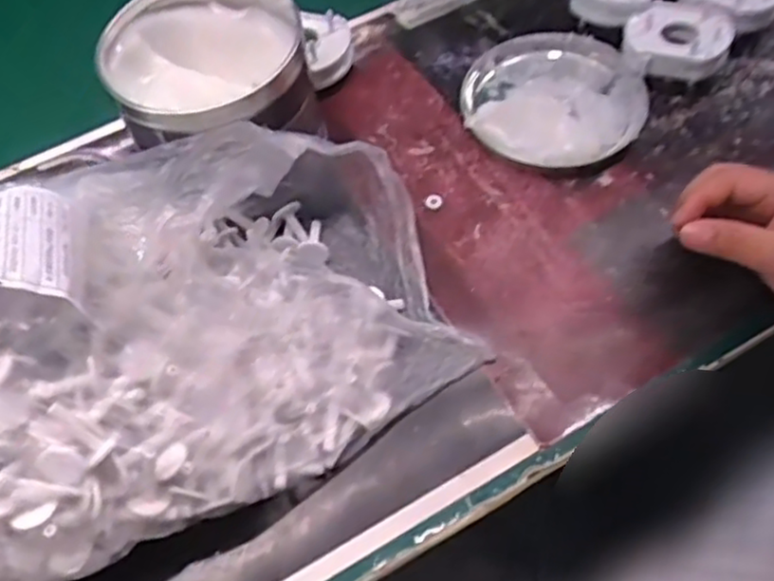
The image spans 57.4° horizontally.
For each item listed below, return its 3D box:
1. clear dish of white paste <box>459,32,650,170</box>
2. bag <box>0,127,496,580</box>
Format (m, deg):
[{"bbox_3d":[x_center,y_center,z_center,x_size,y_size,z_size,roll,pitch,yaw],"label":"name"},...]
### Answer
[{"bbox_3d":[0.120,-0.139,0.513,0.128,0.027,0.118,-2,59,3],"label":"clear dish of white paste"},{"bbox_3d":[-0.129,0.021,0.363,0.339,0.137,0.183,-24,60,-10],"label":"bag"}]

